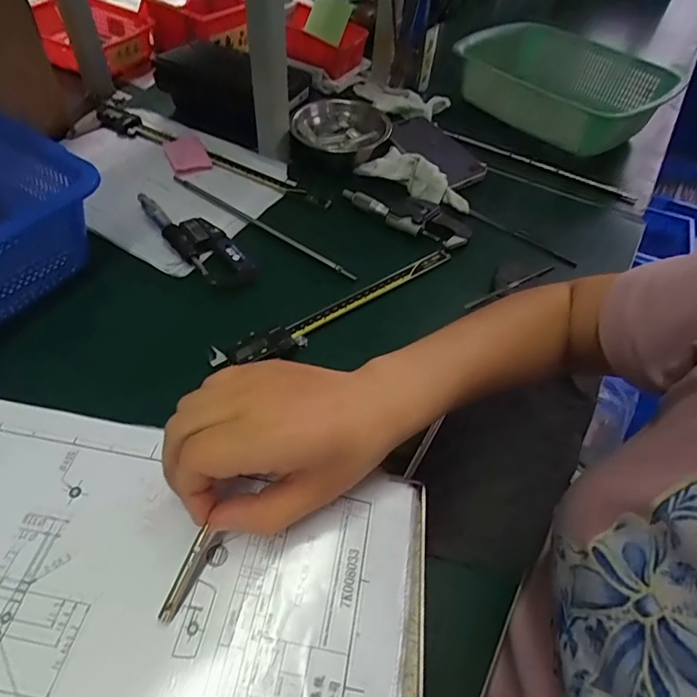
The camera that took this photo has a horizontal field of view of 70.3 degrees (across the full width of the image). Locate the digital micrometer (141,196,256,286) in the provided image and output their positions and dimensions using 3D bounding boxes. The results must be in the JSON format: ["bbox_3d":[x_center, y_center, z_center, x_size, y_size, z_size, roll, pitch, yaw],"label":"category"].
[{"bbox_3d":[-0.172,-0.123,0.547,0.175,0.021,0.051,37,58,22],"label":"digital micrometer"}]

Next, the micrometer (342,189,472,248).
[{"bbox_3d":[0.069,-0.160,0.591,0.158,0.018,0.048,25,54,15],"label":"micrometer"}]

